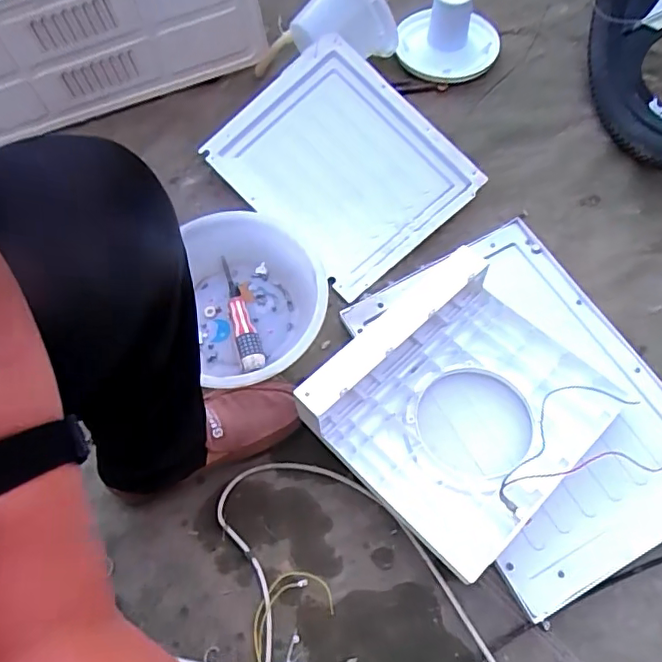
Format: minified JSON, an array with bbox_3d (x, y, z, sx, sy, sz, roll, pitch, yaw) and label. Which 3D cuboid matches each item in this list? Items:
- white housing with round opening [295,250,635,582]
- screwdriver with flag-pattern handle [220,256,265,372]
[{"bbox_3d":[0.164,0.072,0.672,0.321,0.089,0.275,-43,69,-14],"label":"white housing with round opening"},{"bbox_3d":[-0.127,-0.021,0.804,0.031,0.040,0.189,-17,65,-3],"label":"screwdriver with flag-pattern handle"}]

